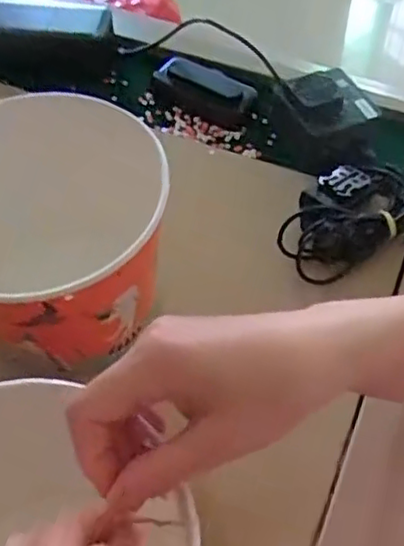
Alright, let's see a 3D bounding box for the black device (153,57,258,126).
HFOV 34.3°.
[{"bbox_3d":[0.003,-0.179,0.637,0.099,0.028,0.048,18,57,13],"label":"black device"}]

